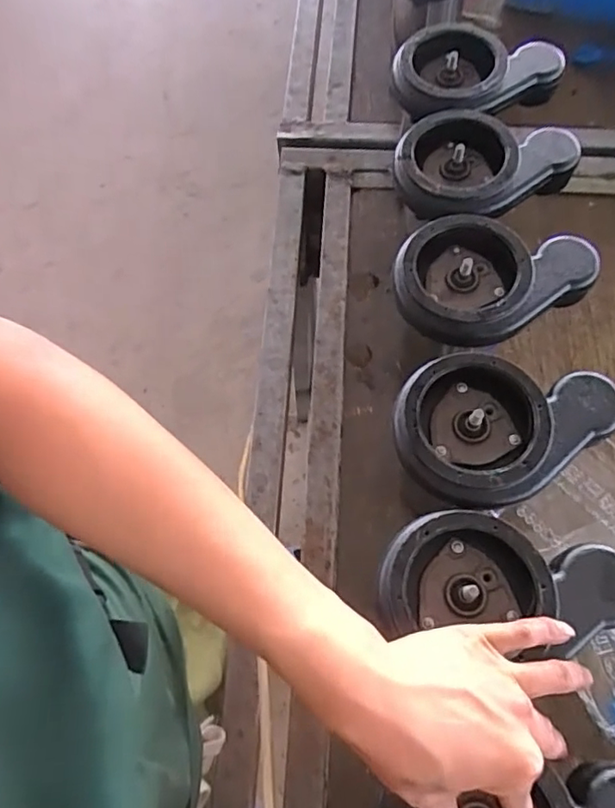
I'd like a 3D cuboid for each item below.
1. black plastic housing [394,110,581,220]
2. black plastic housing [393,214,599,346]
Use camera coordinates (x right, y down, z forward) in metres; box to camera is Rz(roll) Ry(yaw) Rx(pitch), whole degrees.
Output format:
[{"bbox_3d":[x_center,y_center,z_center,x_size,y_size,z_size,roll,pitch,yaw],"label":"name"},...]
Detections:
[{"bbox_3d":[0.171,-0.235,0.547,0.164,0.034,0.116,-21,66,-7],"label":"black plastic housing"},{"bbox_3d":[0.160,-0.114,0.497,0.169,0.033,0.120,-20,66,-6],"label":"black plastic housing"}]

